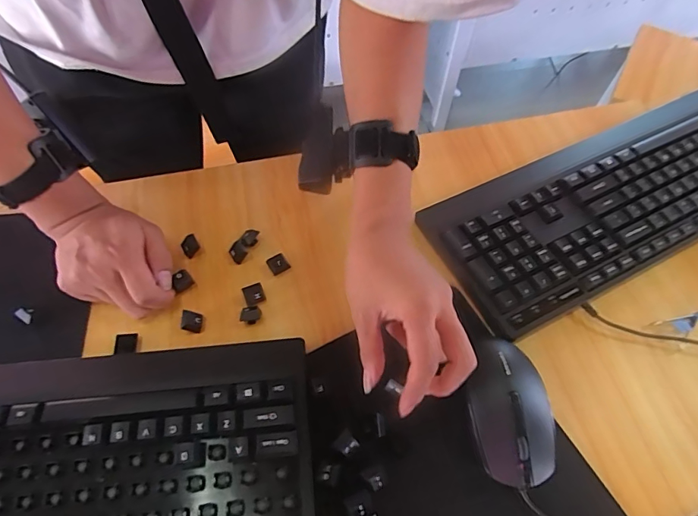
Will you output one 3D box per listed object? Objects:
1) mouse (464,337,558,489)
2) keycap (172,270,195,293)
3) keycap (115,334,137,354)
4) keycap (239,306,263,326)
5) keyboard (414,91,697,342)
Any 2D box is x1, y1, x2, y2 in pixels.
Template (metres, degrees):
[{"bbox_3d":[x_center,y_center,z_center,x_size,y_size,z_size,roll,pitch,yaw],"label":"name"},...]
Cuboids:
[{"bbox_3d":[0.122,0.117,0.343,0.060,0.035,0.103,-5,60,-4],"label":"mouse"},{"bbox_3d":[-0.152,0.021,0.403,0.017,0.013,0.014,-39,68,-22],"label":"keycap"},{"bbox_3d":[-0.190,0.073,0.379,0.016,0.008,0.018,-7,60,-6],"label":"keycap"},{"bbox_3d":[-0.087,0.051,0.393,0.017,0.010,0.014,-9,60,-7],"label":"keycap"},{"bbox_3d":[0.286,-0.067,0.460,0.430,0.032,0.147,-24,63,-15],"label":"keyboard"}]

